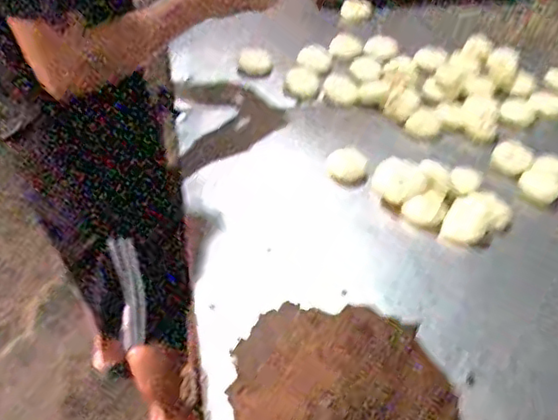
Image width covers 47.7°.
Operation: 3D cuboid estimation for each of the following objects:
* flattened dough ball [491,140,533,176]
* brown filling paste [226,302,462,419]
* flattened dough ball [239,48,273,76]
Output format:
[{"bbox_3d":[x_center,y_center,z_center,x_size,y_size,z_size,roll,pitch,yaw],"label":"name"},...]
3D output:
[{"bbox_3d":[0.358,-0.079,0.973,0.056,0.030,0.053,2,43,-1],"label":"flattened dough ball"},{"bbox_3d":[0.049,0.182,0.631,0.225,0.092,0.270,-29,51,-30],"label":"brown filling paste"},{"bbox_3d":[-0.043,-0.271,1.153,0.059,0.027,0.045,1,43,-2],"label":"flattened dough ball"}]

